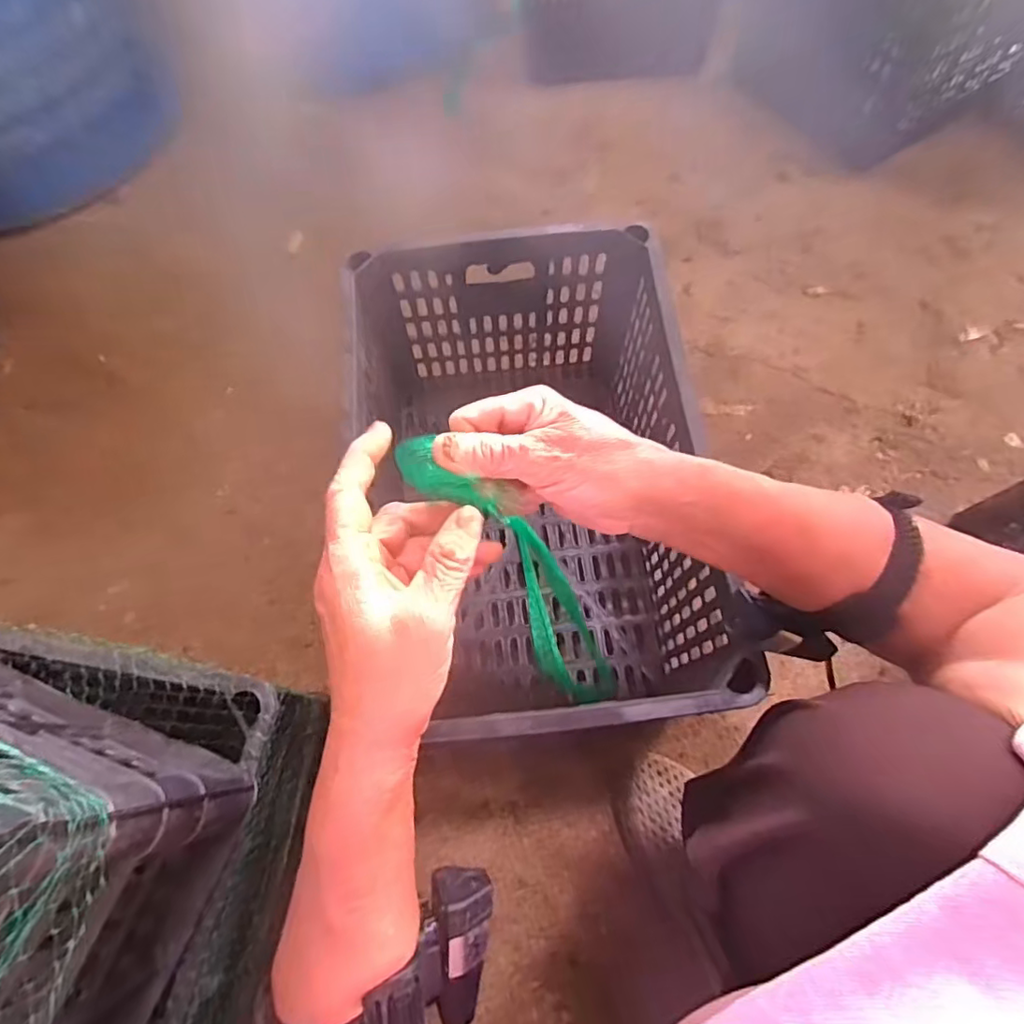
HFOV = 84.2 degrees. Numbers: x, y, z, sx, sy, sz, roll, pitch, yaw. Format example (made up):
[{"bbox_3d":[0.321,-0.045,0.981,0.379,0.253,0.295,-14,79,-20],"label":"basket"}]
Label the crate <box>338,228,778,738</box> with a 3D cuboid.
[{"bbox_3d":[0.008,-0.028,0.555,0.287,0.226,0.449,-5,70,-4],"label":"crate"}]

